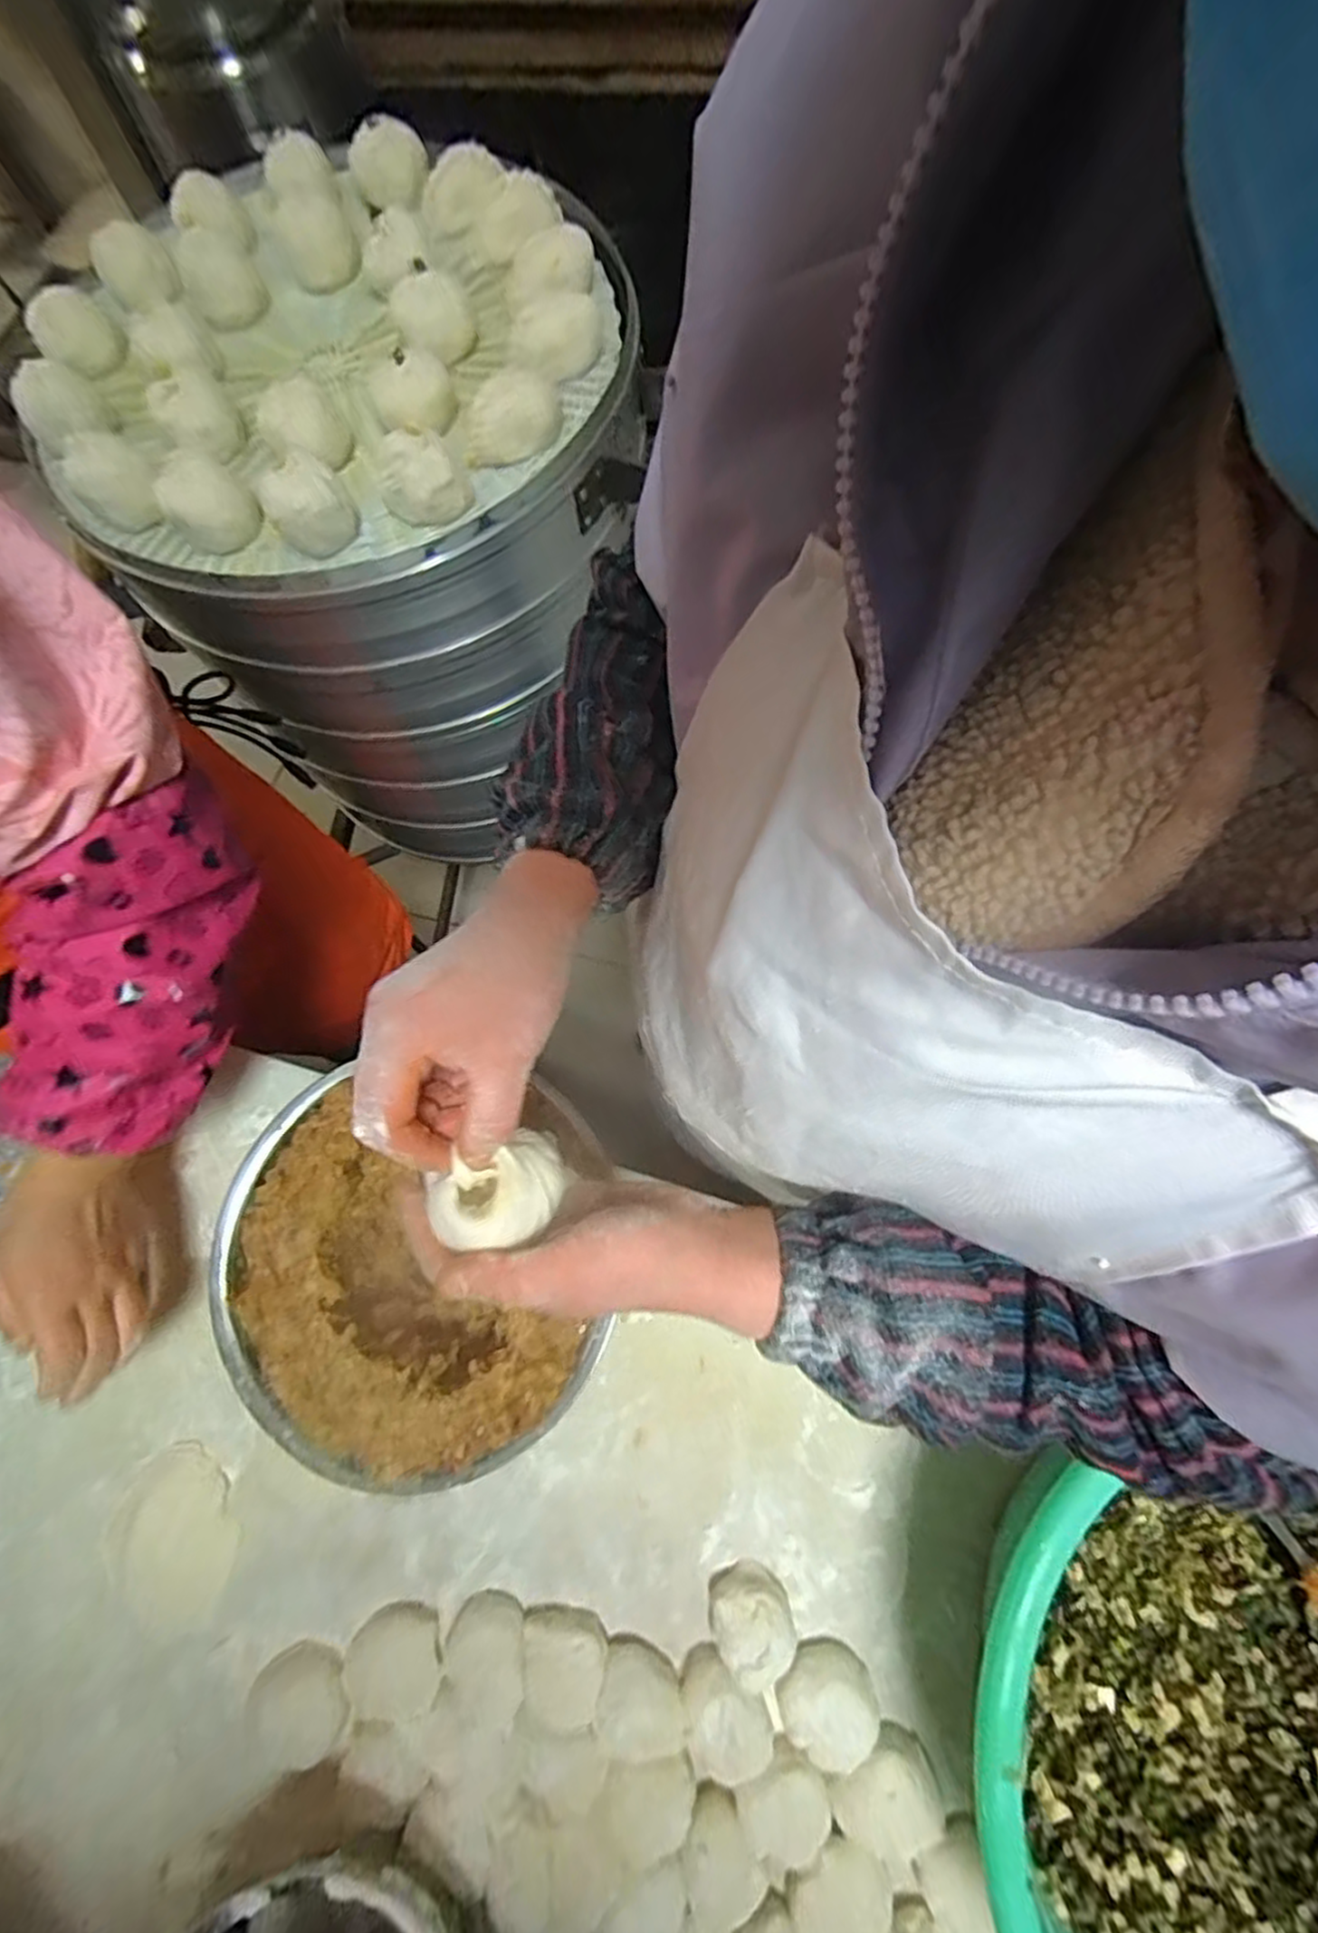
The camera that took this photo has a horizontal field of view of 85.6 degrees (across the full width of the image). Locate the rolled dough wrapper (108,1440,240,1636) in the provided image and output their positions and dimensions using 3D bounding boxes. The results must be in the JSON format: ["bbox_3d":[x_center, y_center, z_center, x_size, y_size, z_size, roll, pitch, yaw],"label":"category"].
[{"bbox_3d":[-0.329,0.388,0.483,0.082,0.004,0.098,-40,75,-10],"label":"rolled dough wrapper"}]

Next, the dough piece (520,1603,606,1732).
[{"bbox_3d":[-0.059,0.436,0.444,0.050,0.029,0.051,-1,72,2],"label":"dough piece"}]

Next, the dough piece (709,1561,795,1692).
[{"bbox_3d":[0.058,0.413,0.446,0.049,0.025,0.054,-6,72,0],"label":"dough piece"}]

